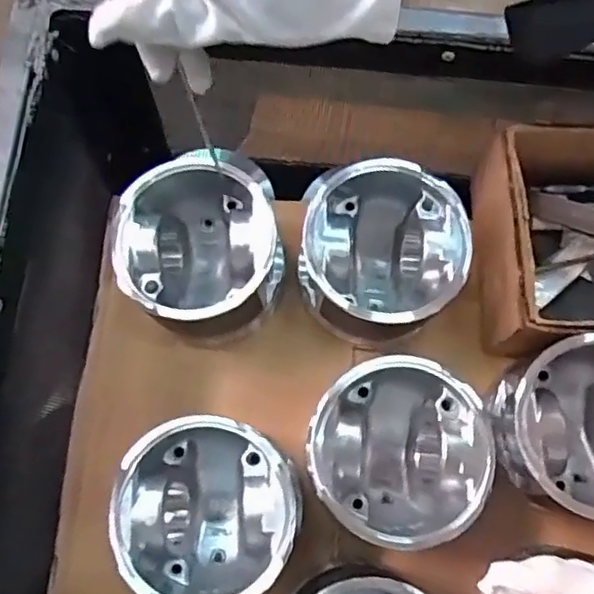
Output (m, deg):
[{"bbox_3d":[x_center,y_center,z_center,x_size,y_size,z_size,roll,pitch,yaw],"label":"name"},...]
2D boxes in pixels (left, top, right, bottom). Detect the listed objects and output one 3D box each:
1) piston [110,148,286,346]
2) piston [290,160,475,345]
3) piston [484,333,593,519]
[{"bbox_3d":[-0.068,-0.027,0.463,0.112,0.096,0.116,-12,76,-4],"label":"piston"},{"bbox_3d":[0.059,-0.028,0.463,0.110,0.096,0.108,0,75,-1],"label":"piston"},{"bbox_3d":[0.189,0.088,0.427,0.103,0.102,0.109,0,75,-1],"label":"piston"}]

